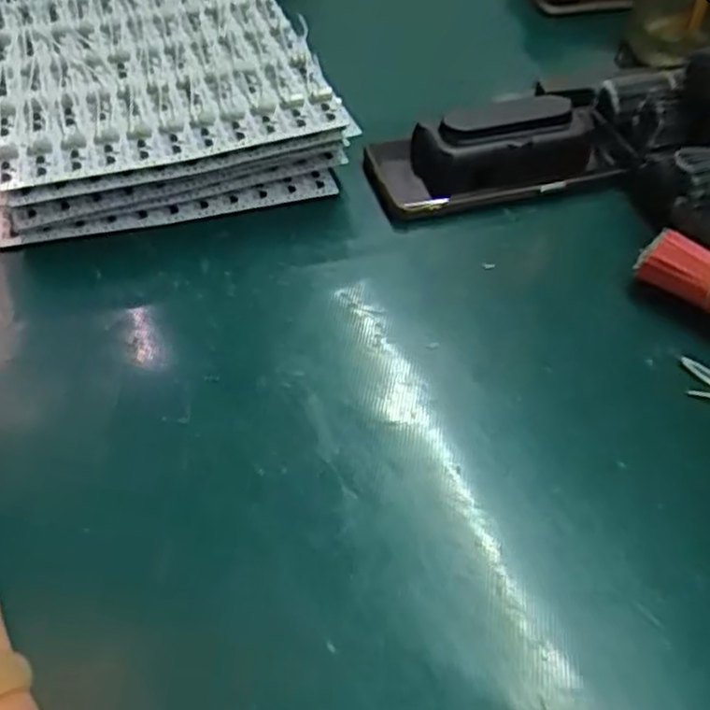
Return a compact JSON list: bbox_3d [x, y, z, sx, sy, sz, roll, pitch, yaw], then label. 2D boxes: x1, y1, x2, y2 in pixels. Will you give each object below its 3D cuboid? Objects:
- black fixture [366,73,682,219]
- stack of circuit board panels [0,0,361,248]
[{"bbox_3d":[0.109,-0.139,0.466,0.200,0.050,0.080,-13,48,-12],"label":"black fixture"},{"bbox_3d":[-0.141,-0.186,0.502,0.207,0.071,0.260,-14,49,-13],"label":"stack of circuit board panels"}]

